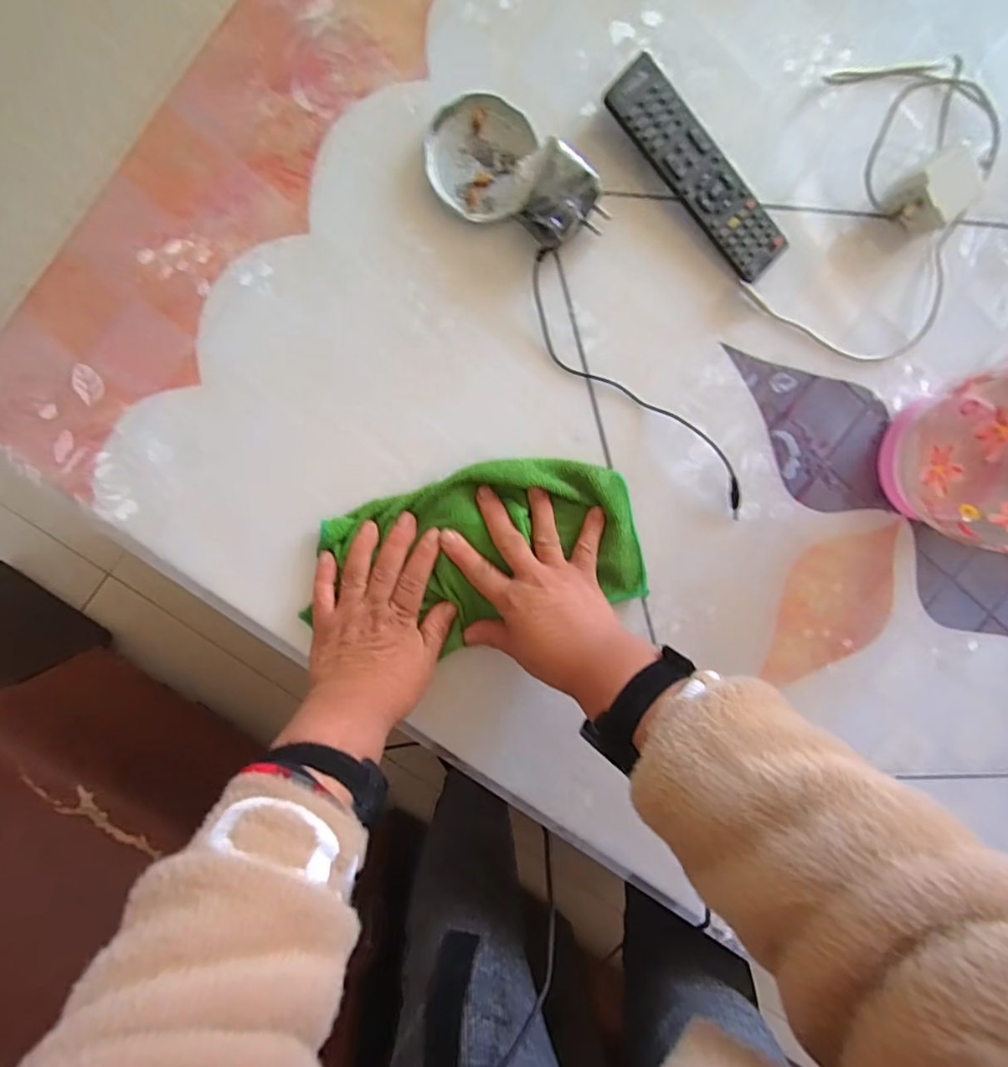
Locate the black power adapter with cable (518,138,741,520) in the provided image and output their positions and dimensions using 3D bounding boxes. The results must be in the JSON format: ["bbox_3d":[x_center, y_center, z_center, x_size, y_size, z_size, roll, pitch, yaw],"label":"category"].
[{"bbox_3d":[0.092,-0.130,0.399,0.084,0.032,0.303,-31,99,0],"label":"black power adapter with cable"}]

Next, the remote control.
[{"bbox_3d":[0.143,-0.264,0.388,0.042,0.021,0.168,-45,98,2],"label":"remote control"}]

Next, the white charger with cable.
[{"bbox_3d":[0.287,-0.243,0.396,0.159,0.040,0.185,16,96,-7],"label":"white charger with cable"}]

